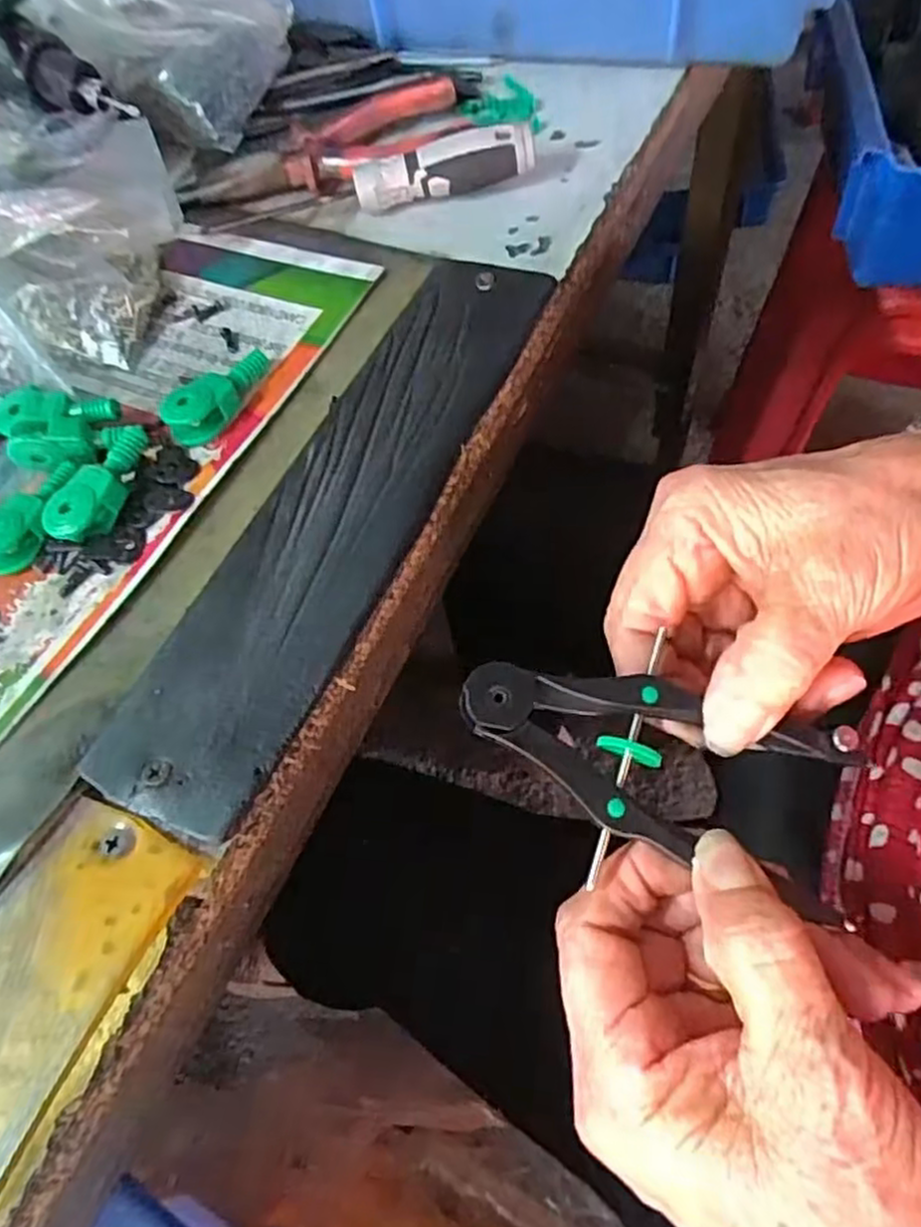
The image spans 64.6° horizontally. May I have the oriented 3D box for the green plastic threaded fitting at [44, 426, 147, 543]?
[{"bbox_3d":[-0.123,-0.047,0.252,0.019,0.011,0.051,15,64,15],"label":"green plastic threaded fitting"}]

